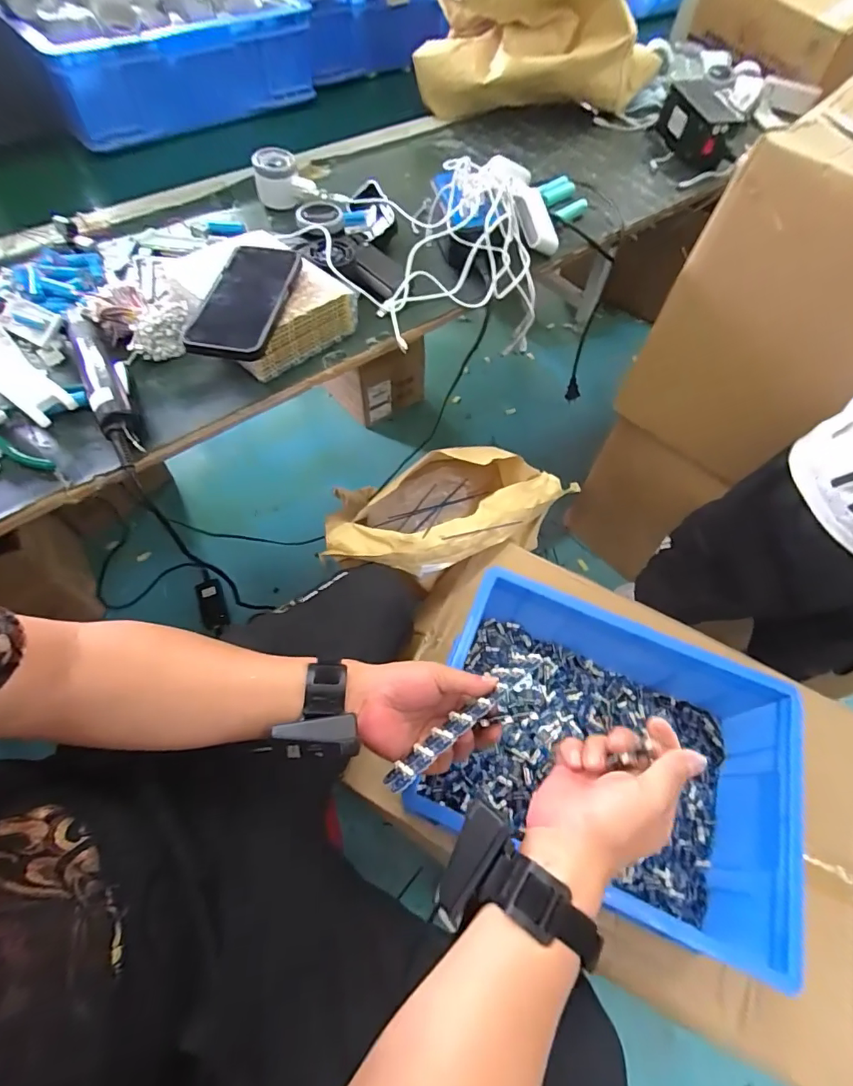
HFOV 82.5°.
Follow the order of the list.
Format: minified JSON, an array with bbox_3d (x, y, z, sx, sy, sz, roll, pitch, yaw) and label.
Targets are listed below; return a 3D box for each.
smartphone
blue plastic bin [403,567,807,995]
[{"bbox_3d":[-0.188,-0.255,0.509,0.082,0.017,0.172,12,62,4],"label":"smartphone"},{"bbox_3d":[0.209,0.250,0.598,0.395,0.131,0.305,20,62,9],"label":"blue plastic bin"}]

